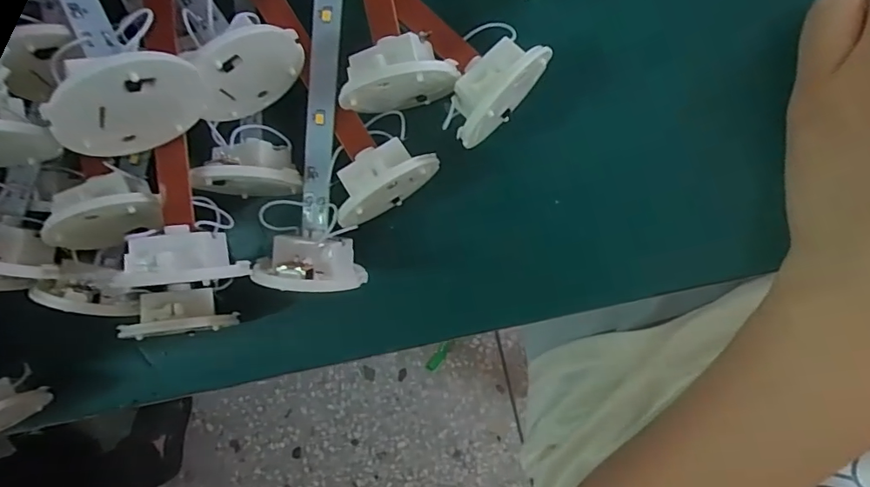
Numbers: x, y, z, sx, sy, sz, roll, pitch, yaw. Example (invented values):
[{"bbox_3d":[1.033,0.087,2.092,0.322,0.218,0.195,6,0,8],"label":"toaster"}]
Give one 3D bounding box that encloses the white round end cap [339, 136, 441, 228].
[{"bbox_3d":[-0.017,-0.023,0.172,0.035,0.031,0.019,-33,90,9],"label":"white round end cap"}]

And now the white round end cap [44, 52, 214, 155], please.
[{"bbox_3d":[-0.080,-0.037,0.136,0.035,0.037,0.011,-25,92,9],"label":"white round end cap"}]

